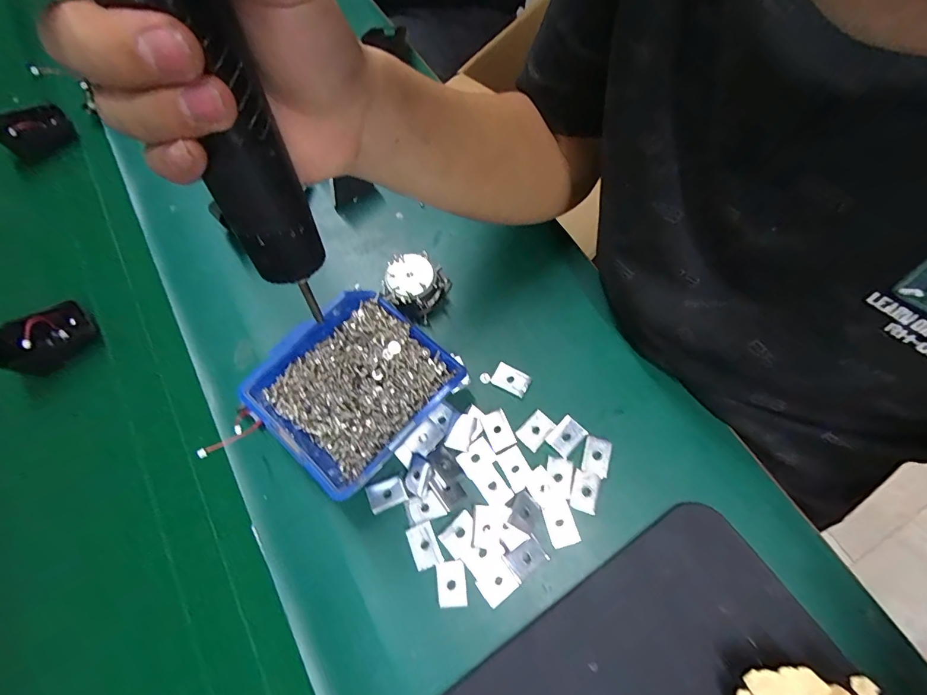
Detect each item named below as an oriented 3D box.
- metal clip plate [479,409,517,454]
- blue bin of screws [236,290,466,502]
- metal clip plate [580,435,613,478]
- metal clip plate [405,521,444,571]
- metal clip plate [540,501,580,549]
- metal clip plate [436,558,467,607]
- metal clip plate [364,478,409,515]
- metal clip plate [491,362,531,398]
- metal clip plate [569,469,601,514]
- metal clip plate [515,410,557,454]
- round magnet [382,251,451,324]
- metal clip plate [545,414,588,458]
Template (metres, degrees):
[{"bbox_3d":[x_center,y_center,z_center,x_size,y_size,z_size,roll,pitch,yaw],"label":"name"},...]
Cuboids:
[{"bbox_3d":[0.027,0.064,0.336,0.020,0.004,0.029,-25,69,-7],"label":"metal clip plate"},{"bbox_3d":[-0.078,0.033,0.325,0.111,0.060,0.122,38,75,16],"label":"blue bin of screws"},{"bbox_3d":[0.100,0.081,0.326,0.020,0.004,0.028,16,70,9],"label":"metal clip plate"},{"bbox_3d":[-0.028,0.141,0.309,0.019,0.004,0.029,-21,69,-5],"label":"metal clip plate"},{"bbox_3d":[0.069,0.126,0.308,0.020,0.004,0.029,-17,68,-3],"label":"metal clip plate"},{"bbox_3d":[-0.008,0.163,0.299,0.019,0.004,0.028,-10,68,-1],"label":"metal clip plate"},{"bbox_3d":[-0.057,0.109,0.323,0.028,0.004,0.020,-23,69,-6],"label":"metal clip plate"},{"bbox_3d":[0.038,0.025,0.351,0.030,0.004,0.019,29,73,14],"label":"metal clip plate"},{"bbox_3d":[0.089,0.105,0.317,0.019,0.004,0.027,15,70,9],"label":"metal clip plate"},{"bbox_3d":[0.056,0.063,0.335,0.021,0.004,0.029,41,76,17],"label":"metal clip plate"},{"bbox_3d":[-0.044,-0.058,0.378,0.052,0.032,0.057,-1,68,3],"label":"round magnet"},{"bbox_3d":[0.079,0.067,0.332,0.028,0.004,0.021,-42,72,-13],"label":"metal clip plate"}]

